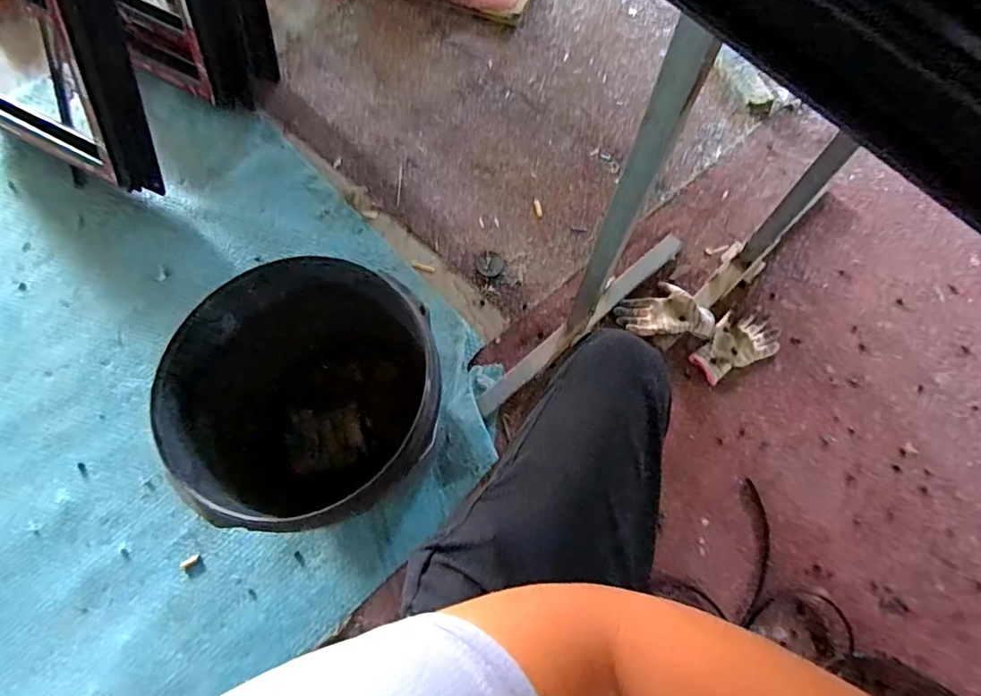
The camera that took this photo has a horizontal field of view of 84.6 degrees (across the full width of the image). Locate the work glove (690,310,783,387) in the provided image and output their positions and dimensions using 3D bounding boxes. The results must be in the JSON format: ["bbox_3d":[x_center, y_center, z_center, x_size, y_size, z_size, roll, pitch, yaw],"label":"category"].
[{"bbox_3d":[0.517,-0.008,1.139,0.191,0.021,0.114,-32,75,-10],"label":"work glove"}]

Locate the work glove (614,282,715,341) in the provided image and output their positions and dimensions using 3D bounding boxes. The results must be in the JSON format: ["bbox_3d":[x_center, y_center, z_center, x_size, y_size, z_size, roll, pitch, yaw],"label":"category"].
[{"bbox_3d":[0.370,-0.084,1.140,0.196,0.034,0.112,4,72,1],"label":"work glove"}]

